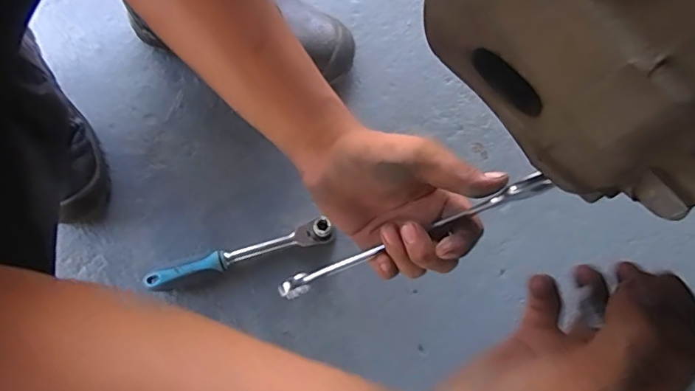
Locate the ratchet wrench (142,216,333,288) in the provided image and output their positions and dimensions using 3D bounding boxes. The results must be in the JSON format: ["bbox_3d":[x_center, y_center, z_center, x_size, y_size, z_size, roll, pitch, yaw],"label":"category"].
[{"bbox_3d":[-0.137,0.075,0.652,0.238,0.042,0.028,-17,80,-2],"label":"ratchet wrench"}]

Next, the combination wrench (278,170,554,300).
[{"bbox_3d":[0.038,0.034,0.392,0.227,0.028,0.016,-27,79,24],"label":"combination wrench"}]

